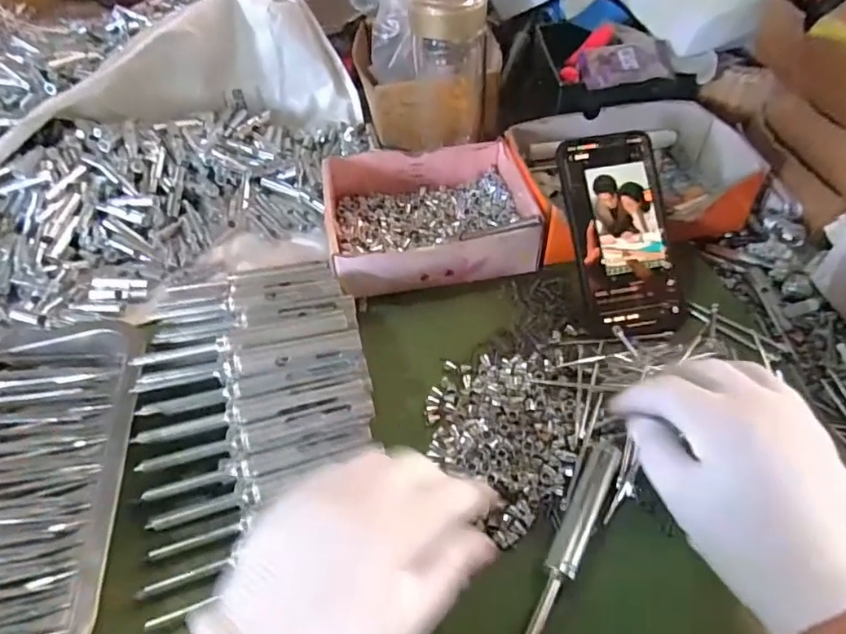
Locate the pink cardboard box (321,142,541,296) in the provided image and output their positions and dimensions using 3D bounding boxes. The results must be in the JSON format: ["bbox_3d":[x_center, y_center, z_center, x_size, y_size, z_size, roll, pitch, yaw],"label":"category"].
[{"bbox_3d":[0.006,-0.093,0.490,0.183,0.052,0.149,-11,50,-4],"label":"pink cardboard box"}]

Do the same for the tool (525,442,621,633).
[{"bbox_3d":[0.085,0.136,0.316,0.018,0.012,0.143,23,56,22],"label":"tool"}]

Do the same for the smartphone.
[{"bbox_3d":[0.156,-0.066,0.426,0.076,0.007,0.159,-8,84,-2],"label":"smartphone"}]

